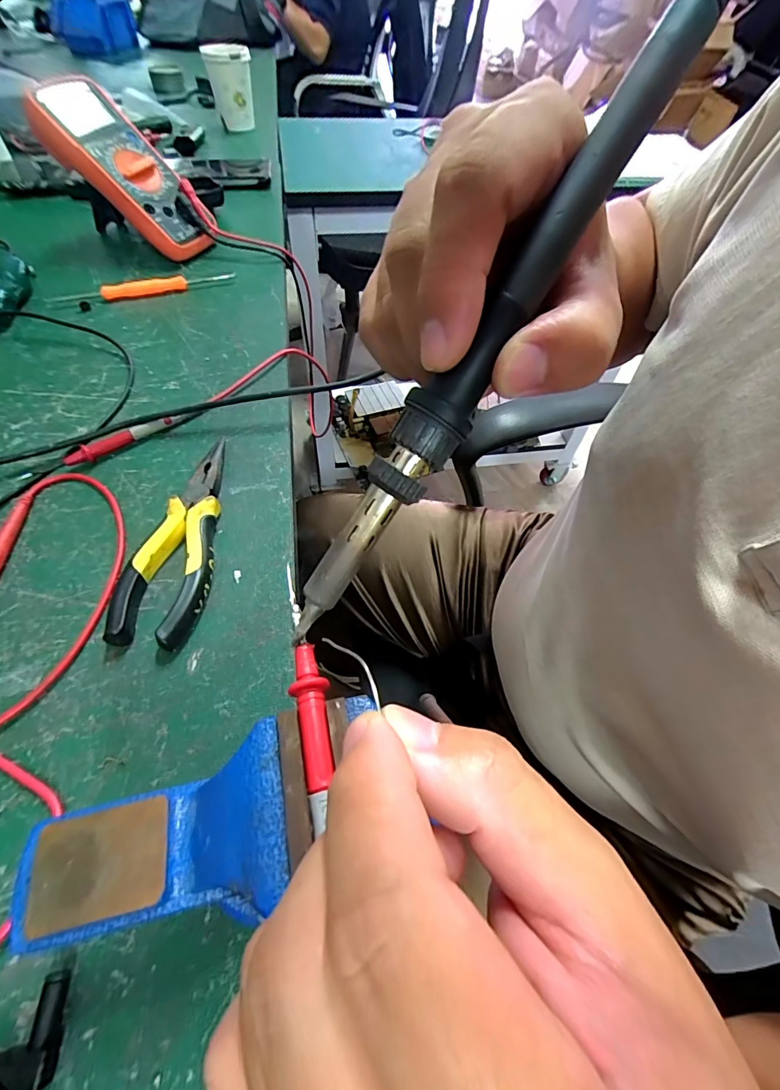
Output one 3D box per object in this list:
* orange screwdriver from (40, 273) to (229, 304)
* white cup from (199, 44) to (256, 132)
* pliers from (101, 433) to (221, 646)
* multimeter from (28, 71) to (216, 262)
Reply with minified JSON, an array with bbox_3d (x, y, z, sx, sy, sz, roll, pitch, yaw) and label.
[{"bbox_3d":[-0.247,-0.259,0.443,0.174,0.013,0.020,-17,59,-13],"label":"orange screwdriver"},{"bbox_3d":[-0.254,-0.733,0.711,0.068,0.091,0.069,-11,57,-9],"label":"white cup"},{"bbox_3d":[-0.131,-0.006,0.277,0.046,0.016,0.144,0,56,-3],"label":"pliers"},{"bbox_3d":[-0.270,-0.380,0.457,0.175,0.041,0.082,46,58,-19],"label":"multimeter"}]

